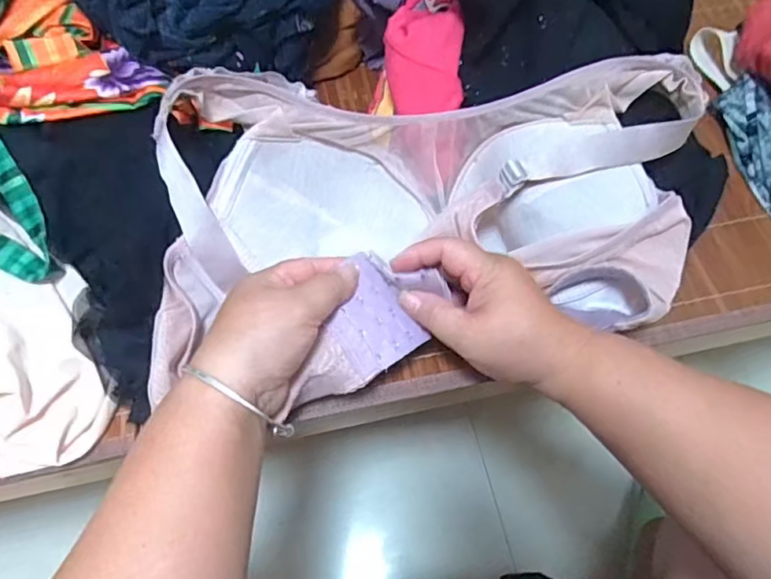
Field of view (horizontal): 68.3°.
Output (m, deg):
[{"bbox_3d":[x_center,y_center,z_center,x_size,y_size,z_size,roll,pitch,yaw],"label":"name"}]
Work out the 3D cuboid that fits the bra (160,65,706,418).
[{"bbox_3d":[0.032,-0.047,0.398,0.360,0.086,0.224,-2,65,-1],"label":"bra"}]

